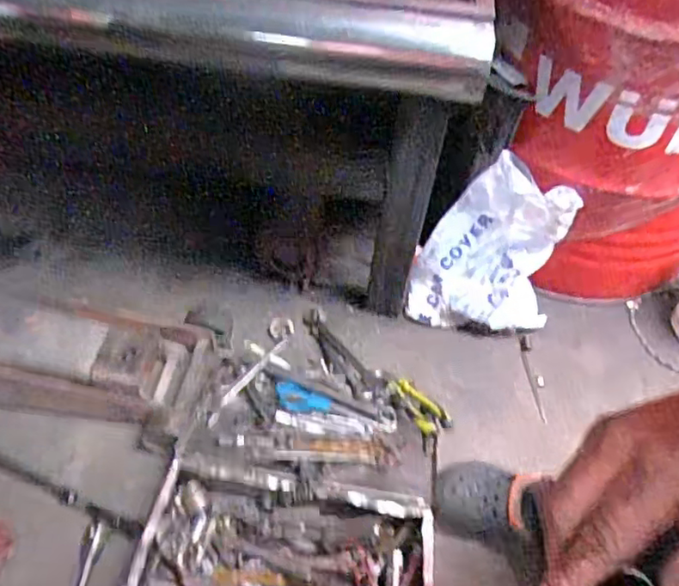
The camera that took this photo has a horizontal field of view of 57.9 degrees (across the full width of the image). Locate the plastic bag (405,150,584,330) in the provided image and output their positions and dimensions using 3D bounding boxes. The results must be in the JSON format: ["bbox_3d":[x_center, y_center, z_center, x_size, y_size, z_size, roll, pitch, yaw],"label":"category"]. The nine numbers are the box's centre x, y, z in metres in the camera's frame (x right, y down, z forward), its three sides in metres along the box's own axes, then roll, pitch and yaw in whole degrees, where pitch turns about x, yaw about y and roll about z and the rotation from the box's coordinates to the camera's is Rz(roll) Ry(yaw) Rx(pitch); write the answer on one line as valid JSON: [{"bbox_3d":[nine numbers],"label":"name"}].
[{"bbox_3d":[0.290,-0.070,1.213,0.275,0.320,0.145,10,49,4],"label":"plastic bag"}]

